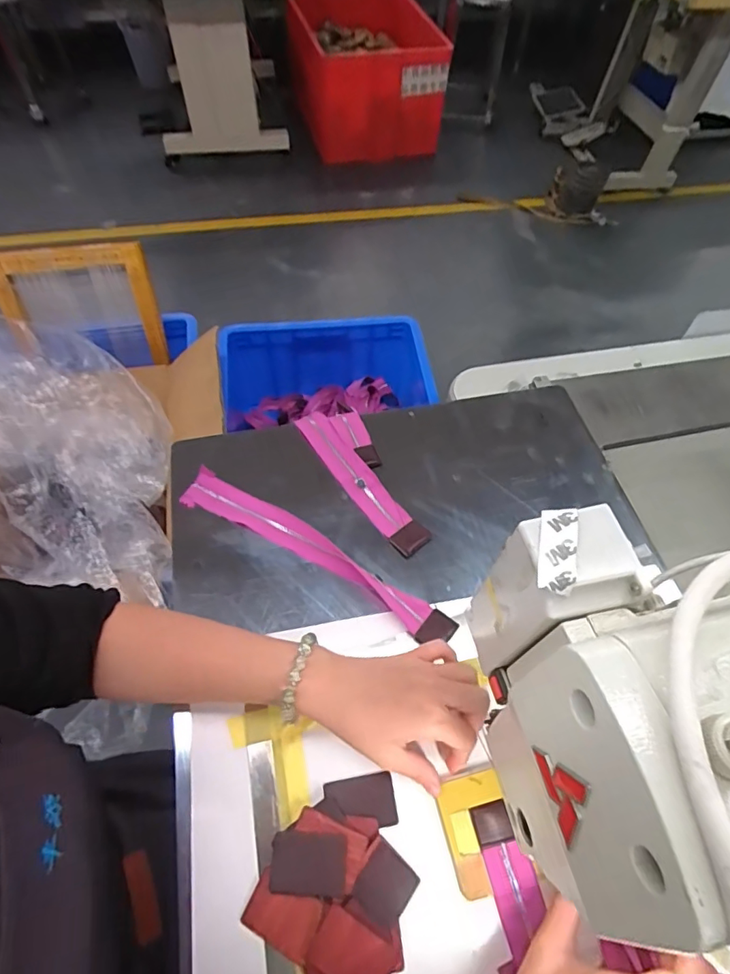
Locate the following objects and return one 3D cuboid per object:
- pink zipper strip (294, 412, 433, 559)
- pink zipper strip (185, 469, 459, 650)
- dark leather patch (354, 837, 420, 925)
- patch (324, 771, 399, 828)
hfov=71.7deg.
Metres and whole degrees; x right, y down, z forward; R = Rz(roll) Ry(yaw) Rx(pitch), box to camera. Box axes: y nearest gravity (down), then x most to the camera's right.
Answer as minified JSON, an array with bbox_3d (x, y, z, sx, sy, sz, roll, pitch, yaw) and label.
[{"bbox_3d":[-0.007,-0.010,0.527,0.038,0.012,0.197,-32,65,-20],"label":"pink zipper strip"},{"bbox_3d":[-0.048,0.062,0.484,0.288,0.013,0.044,28,62,13],"label":"pink zipper strip"},{"bbox_3d":[0.016,0.273,0.349,0.035,0.008,0.037,31,62,15],"label":"dark leather patch"},{"bbox_3d":[-0.003,0.236,0.377,0.050,0.004,0.034,-7,60,-7],"label":"patch"}]

